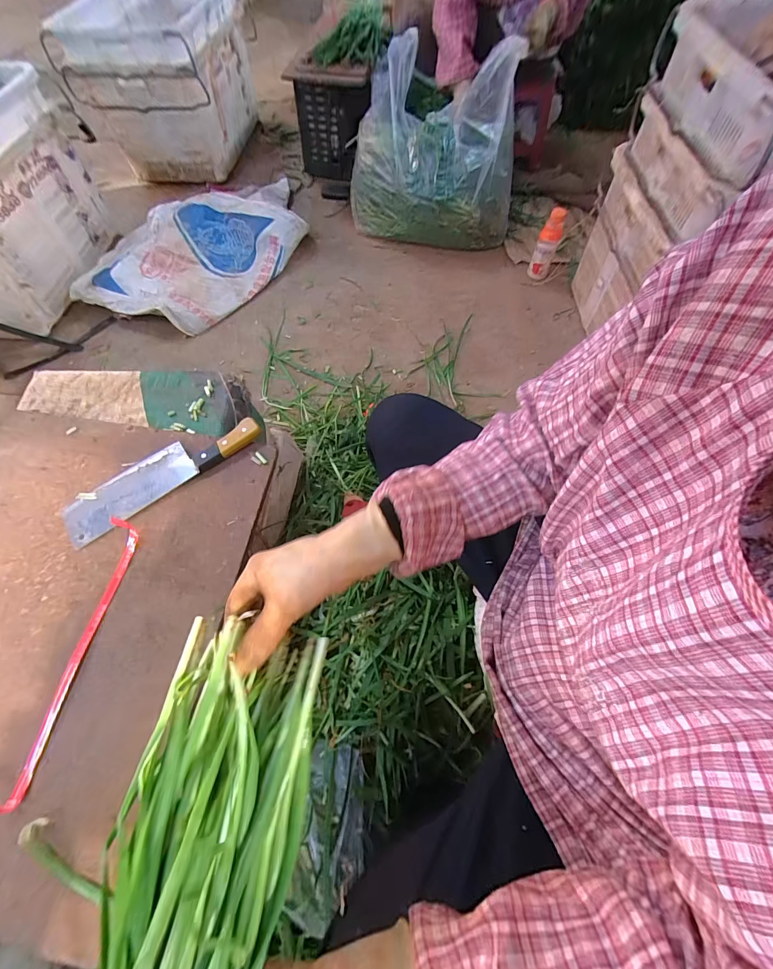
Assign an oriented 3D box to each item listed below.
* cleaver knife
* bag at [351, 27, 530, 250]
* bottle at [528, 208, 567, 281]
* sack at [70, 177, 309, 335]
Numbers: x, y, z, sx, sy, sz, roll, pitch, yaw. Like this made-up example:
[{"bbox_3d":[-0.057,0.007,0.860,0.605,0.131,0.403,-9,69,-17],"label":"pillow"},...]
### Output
[{"bbox_3d":[-0.304,-0.022,0.493,0.266,0.028,0.070,-34,69,-15],"label":"cleaver knife"},{"bbox_3d":[0.160,-1.049,1.159,0.515,0.402,0.356,19,66,9],"label":"bag"},{"bbox_3d":[0.497,-0.739,1.123,0.064,0.182,0.053,25,67,11],"label":"bottle"},{"bbox_3d":[-0.607,-0.826,1.243,0.501,0.135,0.827,35,69,15],"label":"sack"}]

